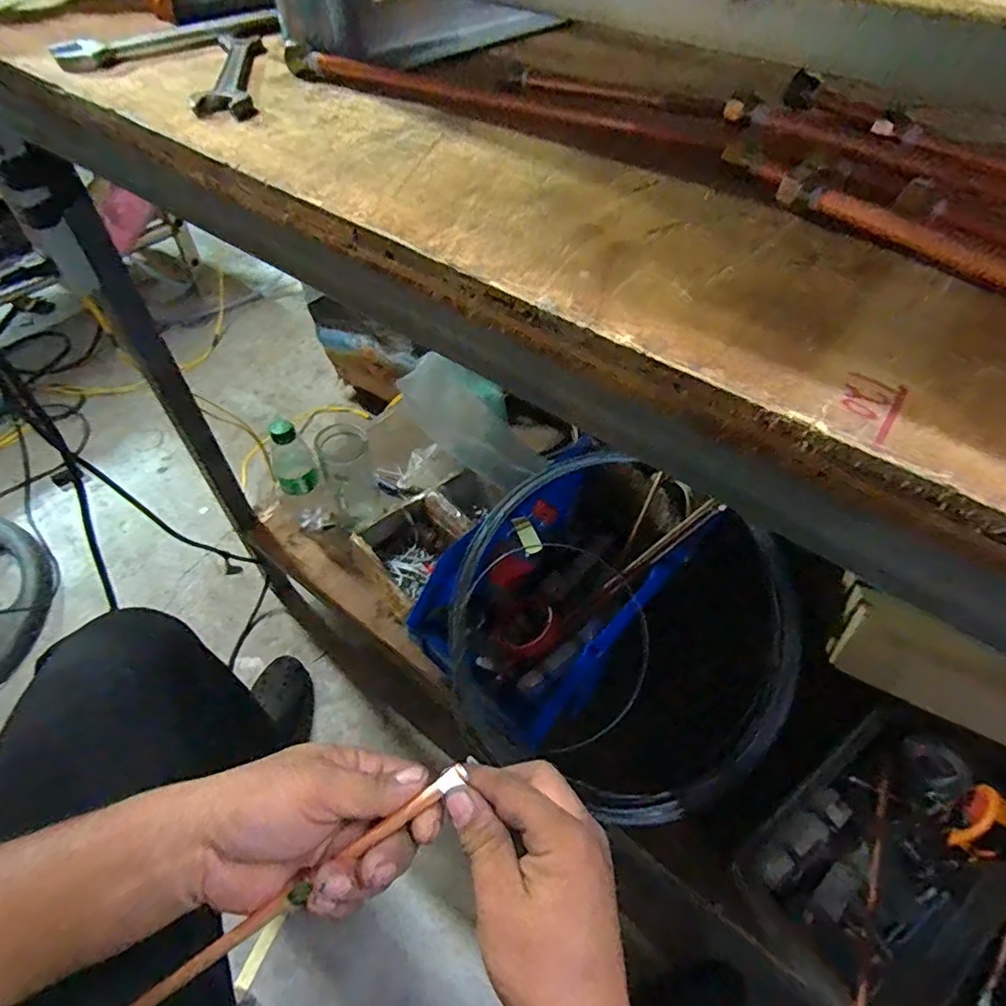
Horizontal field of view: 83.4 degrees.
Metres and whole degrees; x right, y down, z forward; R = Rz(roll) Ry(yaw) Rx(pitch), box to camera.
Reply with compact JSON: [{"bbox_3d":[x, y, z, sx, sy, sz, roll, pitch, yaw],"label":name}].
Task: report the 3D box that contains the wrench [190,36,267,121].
[{"bbox_3d":[-0.149,-0.236,0.310,0.030,0.005,0.122,-8,53,-9],"label":"wrench"}]

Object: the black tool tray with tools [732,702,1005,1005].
[{"bbox_3d":[0.407,0.348,0.573,0.339,0.063,0.196,-30,59,-24],"label":"black tool tray with tools"}]

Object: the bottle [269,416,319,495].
[{"bbox_3d":[-0.290,-0.065,0.770,0.056,0.109,0.067,-18,55,-17],"label":"bottle"}]

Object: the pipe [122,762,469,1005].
[{"bbox_3d":[-0.146,0.228,0.290,0.298,0.011,0.010,-34,59,-5],"label":"pipe"}]

